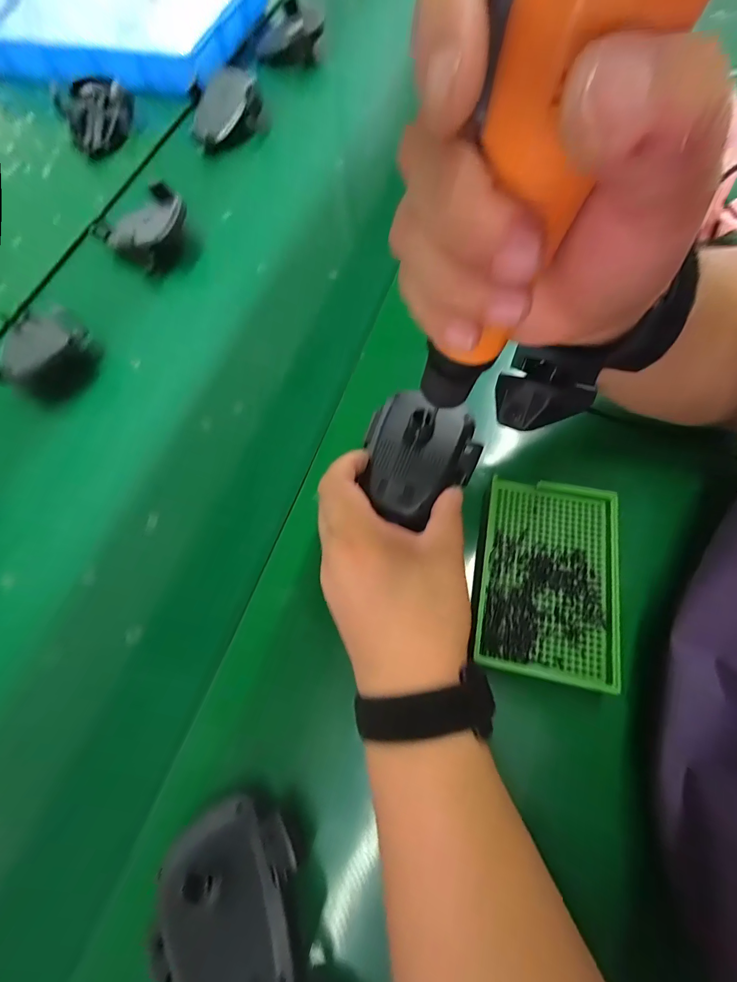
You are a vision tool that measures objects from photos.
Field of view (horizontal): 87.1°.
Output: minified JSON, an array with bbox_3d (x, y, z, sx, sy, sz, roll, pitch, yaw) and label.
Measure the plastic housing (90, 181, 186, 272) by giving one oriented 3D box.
[{"bbox_3d":[-0.261,-0.311,0.454,0.111,0.038,0.096,37,75,17],"label":"plastic housing"}]

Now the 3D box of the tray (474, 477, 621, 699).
[{"bbox_3d":[0.130,0.059,0.277,0.092,0.012,0.136,11,69,7],"label":"tray"}]

